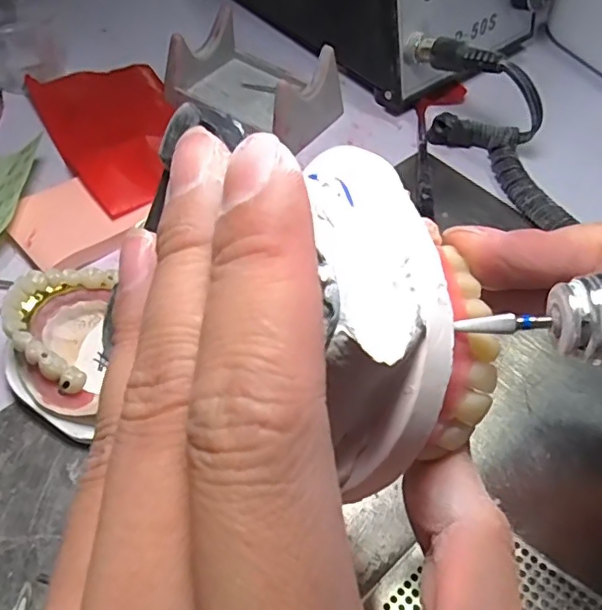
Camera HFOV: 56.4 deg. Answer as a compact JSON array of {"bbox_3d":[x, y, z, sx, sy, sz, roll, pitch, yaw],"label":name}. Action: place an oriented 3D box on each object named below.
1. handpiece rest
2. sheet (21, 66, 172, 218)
[{"bbox_3d":[-0.028,-0.140,0.350,0.095,0.044,0.064,29,58,18],"label":"handpiece rest"},{"bbox_3d":[-0.106,-0.108,0.337,0.078,0.015,0.144,-24,58,-19],"label":"sheet"}]

